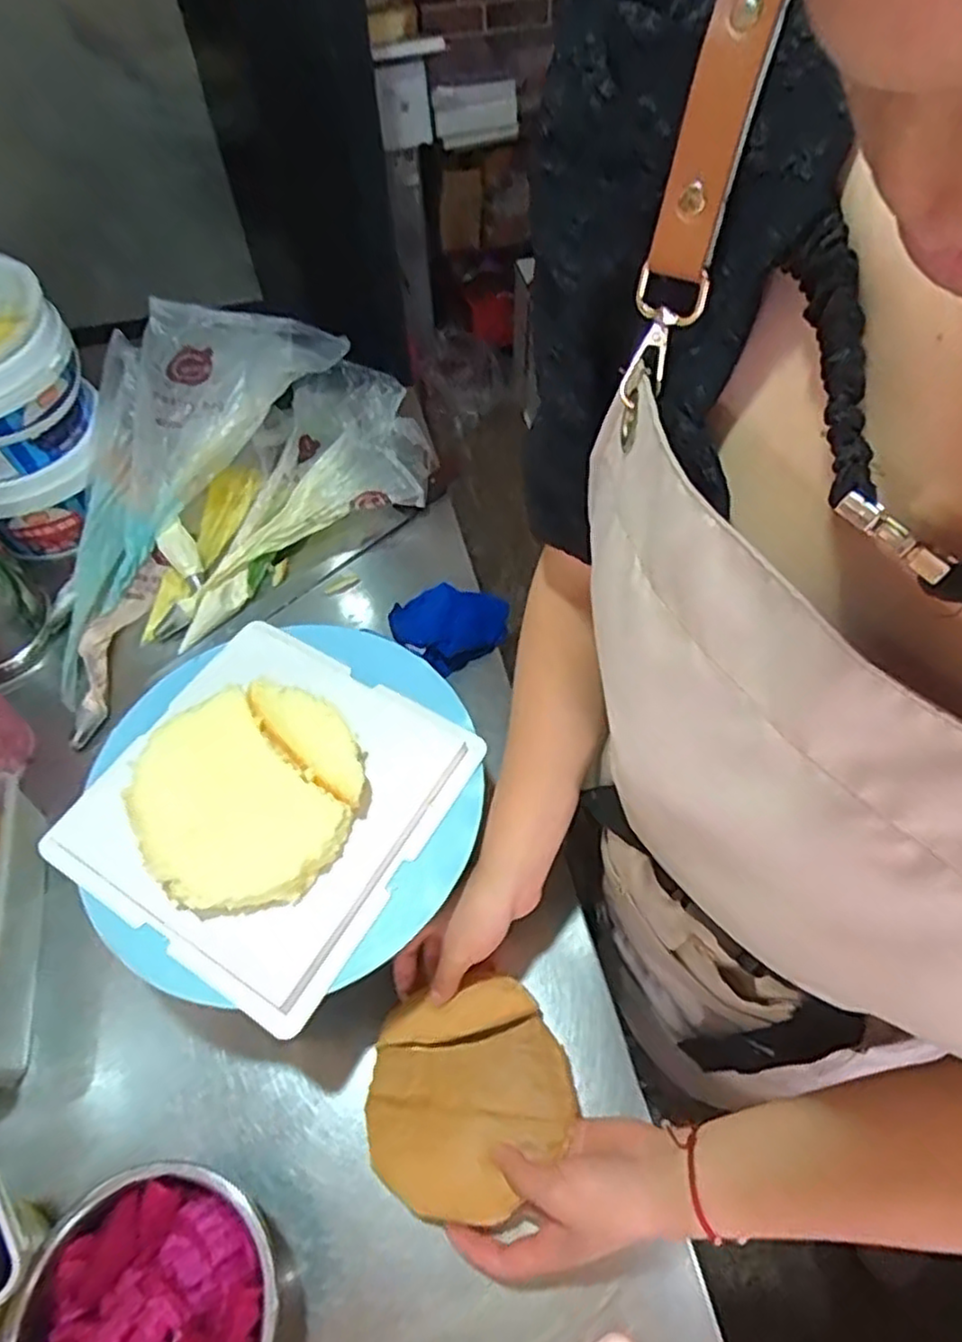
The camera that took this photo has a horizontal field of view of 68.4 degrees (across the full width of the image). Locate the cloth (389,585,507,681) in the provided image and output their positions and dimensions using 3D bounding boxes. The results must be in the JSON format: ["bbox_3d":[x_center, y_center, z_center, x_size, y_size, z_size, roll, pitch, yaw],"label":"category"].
[{"bbox_3d":[-0.036,-0.051,0.753,0.125,0.038,0.105,-35,63,-19],"label":"cloth"}]

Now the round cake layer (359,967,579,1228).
[{"bbox_3d":[-0.011,0.302,0.511,0.143,0.031,0.137,-1,57,1],"label":"round cake layer"}]

